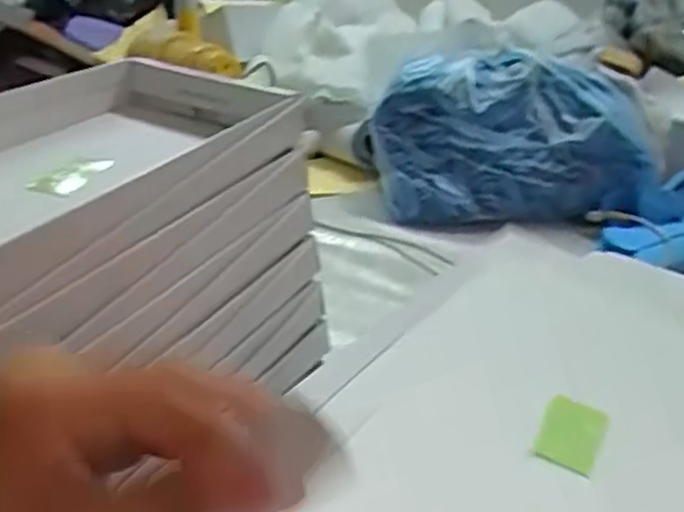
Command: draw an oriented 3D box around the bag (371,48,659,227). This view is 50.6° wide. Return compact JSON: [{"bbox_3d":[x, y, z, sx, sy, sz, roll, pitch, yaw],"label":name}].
[{"bbox_3d":[0.208,-0.143,0.880,0.335,0.167,0.153,2,28,2],"label":"bag"}]

